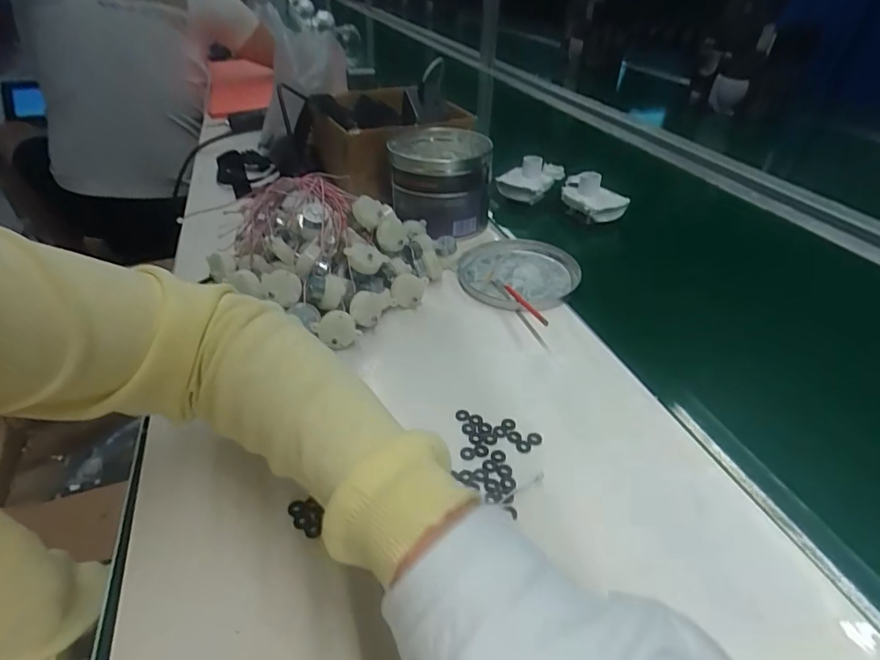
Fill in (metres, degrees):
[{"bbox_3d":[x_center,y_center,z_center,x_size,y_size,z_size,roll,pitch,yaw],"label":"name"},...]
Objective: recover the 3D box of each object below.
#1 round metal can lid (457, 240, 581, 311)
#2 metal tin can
[{"bbox_3d":[0.090,-0.065,0.547,0.137,0.017,0.125,1,38,-1],"label":"round metal can lid"},{"bbox_3d":[-0.001,-0.193,0.627,0.124,0.098,0.132,1,38,-1],"label":"metal tin can"}]

